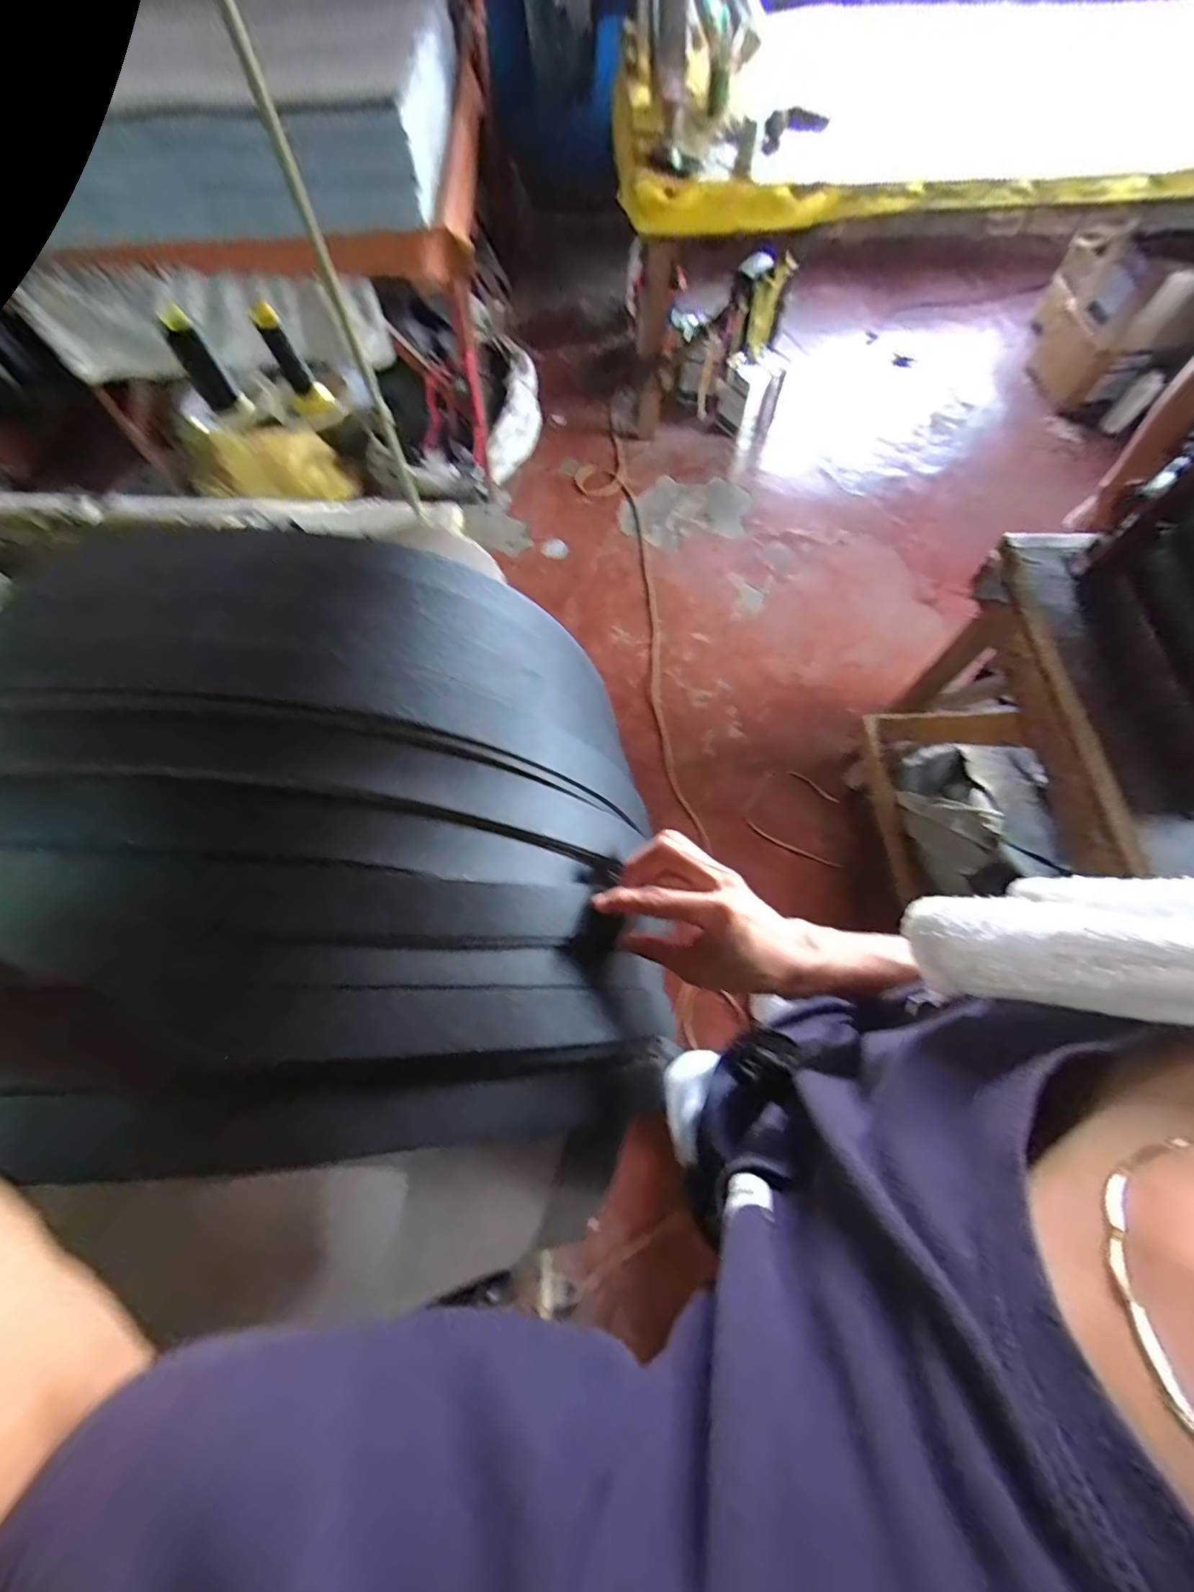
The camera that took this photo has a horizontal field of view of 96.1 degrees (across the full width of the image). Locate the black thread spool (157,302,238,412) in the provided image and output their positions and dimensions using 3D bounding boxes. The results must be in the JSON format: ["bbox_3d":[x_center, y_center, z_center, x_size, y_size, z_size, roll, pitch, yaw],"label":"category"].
[{"bbox_3d":[-0.596,-0.651,0.798,0.047,0.127,0.034,-32,70,-12],"label":"black thread spool"}]

